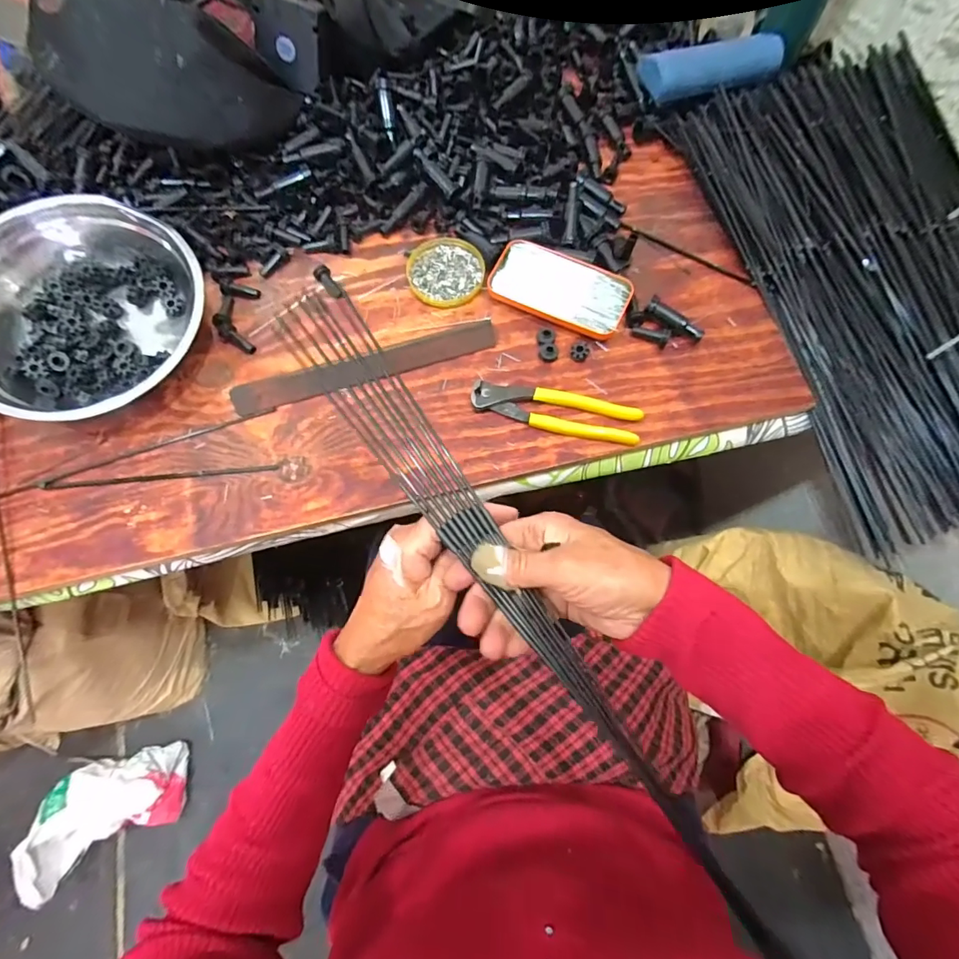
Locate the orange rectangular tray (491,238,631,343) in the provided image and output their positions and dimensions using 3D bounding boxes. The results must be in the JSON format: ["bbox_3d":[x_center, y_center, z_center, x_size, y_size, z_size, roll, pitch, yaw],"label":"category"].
[{"bbox_3d":[0.086,-0.205,0.492,0.143,0.011,0.077,26,73,8],"label":"orange rectangular tray"}]

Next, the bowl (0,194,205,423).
[{"bbox_3d":[-0.378,-0.158,0.449,0.226,0.075,0.199,6,83,-1],"label":"bowl"}]

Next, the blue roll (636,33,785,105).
[{"bbox_3d":[0.281,-0.497,0.568,0.165,0.045,0.058,-13,72,-5],"label":"blue roll"}]

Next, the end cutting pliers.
[{"bbox_3d":[0.075,-0.067,0.459,0.165,0.014,0.040,12,72,3],"label":"end cutting pliers"}]

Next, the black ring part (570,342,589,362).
[{"bbox_3d":[0.104,-0.133,0.478,0.018,0.011,0.018,0,71,-1],"label":"black ring part"}]

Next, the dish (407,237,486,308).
[{"bbox_3d":[-0.037,-0.231,0.513,0.081,0.008,0.087,0,71,-1],"label":"dish"}]

